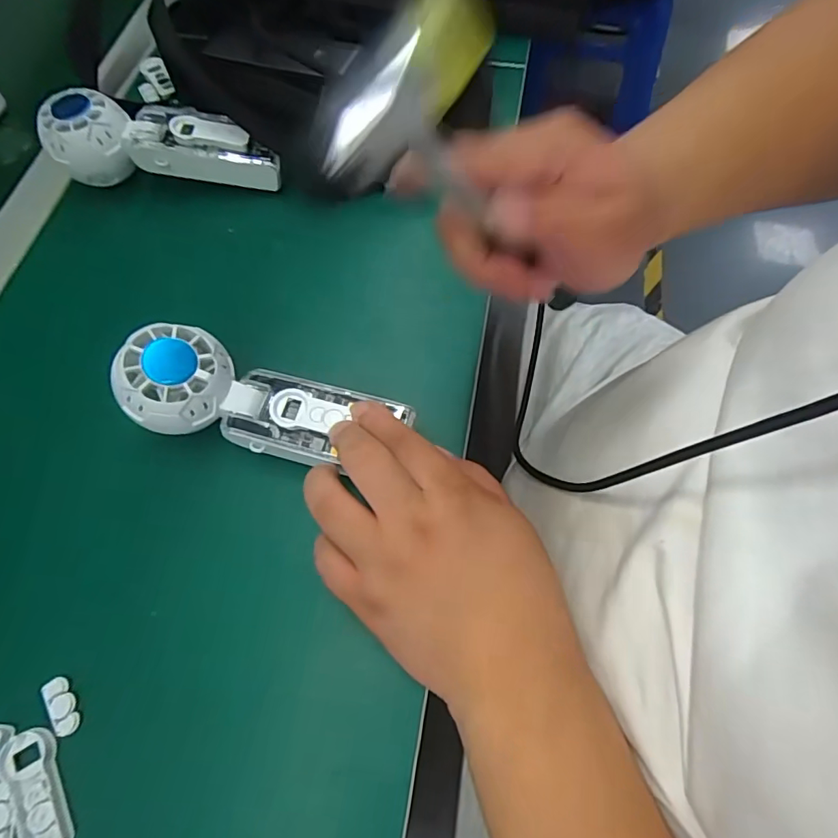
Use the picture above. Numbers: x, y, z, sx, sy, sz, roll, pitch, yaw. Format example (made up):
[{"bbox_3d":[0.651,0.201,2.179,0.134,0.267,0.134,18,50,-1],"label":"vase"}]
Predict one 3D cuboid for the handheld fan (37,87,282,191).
[{"bbox_3d":[-0.189,-0.211,0.393,0.166,0.047,0.054,1,65,2],"label":"handheld fan"}]

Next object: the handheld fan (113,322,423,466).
[{"bbox_3d":[-0.088,-0.010,0.303,0.158,0.029,0.057,14,69,-7],"label":"handheld fan"}]

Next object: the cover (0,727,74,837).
[{"bbox_3d":[-0.182,0.177,0.248,0.024,0.004,0.056,-35,69,-13],"label":"cover"}]

